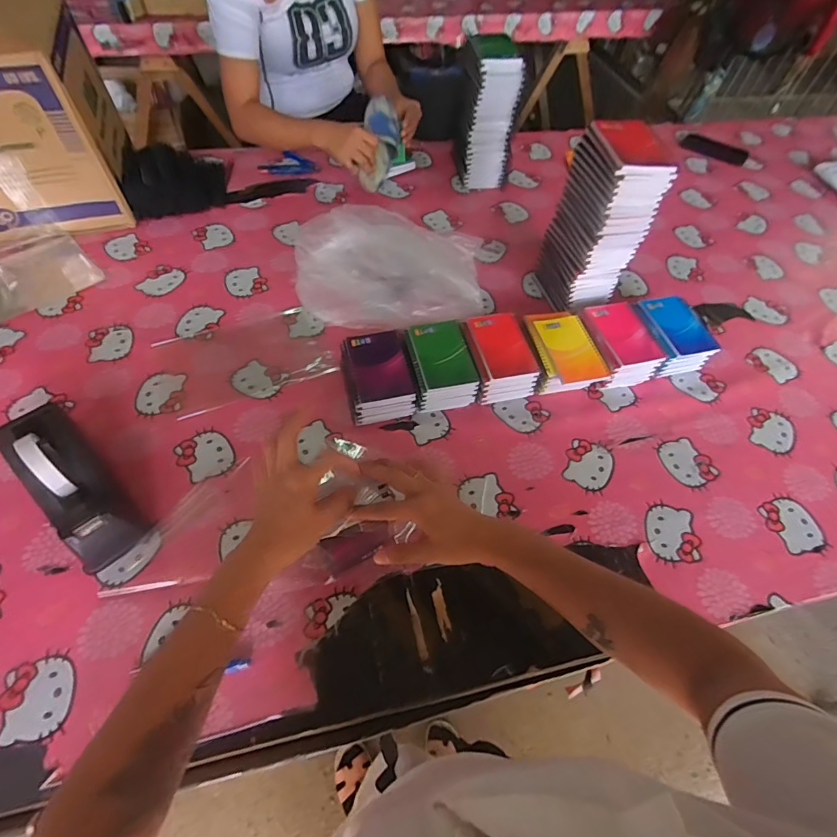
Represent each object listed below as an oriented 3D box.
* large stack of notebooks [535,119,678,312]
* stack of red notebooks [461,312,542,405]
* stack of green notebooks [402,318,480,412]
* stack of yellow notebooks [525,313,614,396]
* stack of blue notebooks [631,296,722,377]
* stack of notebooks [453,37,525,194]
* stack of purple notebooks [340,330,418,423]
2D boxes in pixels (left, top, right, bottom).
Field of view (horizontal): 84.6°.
[{"bbox_3d":[0.293,-0.311,0.770,0.097,0.285,0.129,-10,57,-9],"label":"large stack of notebooks"},{"bbox_3d":[0.128,-0.099,0.745,0.096,0.062,0.143,-11,57,-10],"label":"stack of red notebooks"},{"bbox_3d":[0.034,-0.085,0.728,0.093,0.068,0.131,-9,57,-9],"label":"stack of green notebooks"},{"bbox_3d":[0.234,-0.104,0.756,0.102,0.063,0.145,-10,57,-10],"label":"stack of yellow notebooks"},{"bbox_3d":[0.430,-0.139,0.794,0.102,0.063,0.134,-13,58,-11],"label":"stack of blue notebooks"},{"bbox_3d":[0.143,-0.675,1.016,0.100,0.261,0.182,-5,56,-6],"label":"stack of notebooks"},{"bbox_3d":[-0.064,-0.060,0.708,0.093,0.060,0.135,-12,58,-11],"label":"stack of purple notebooks"}]

